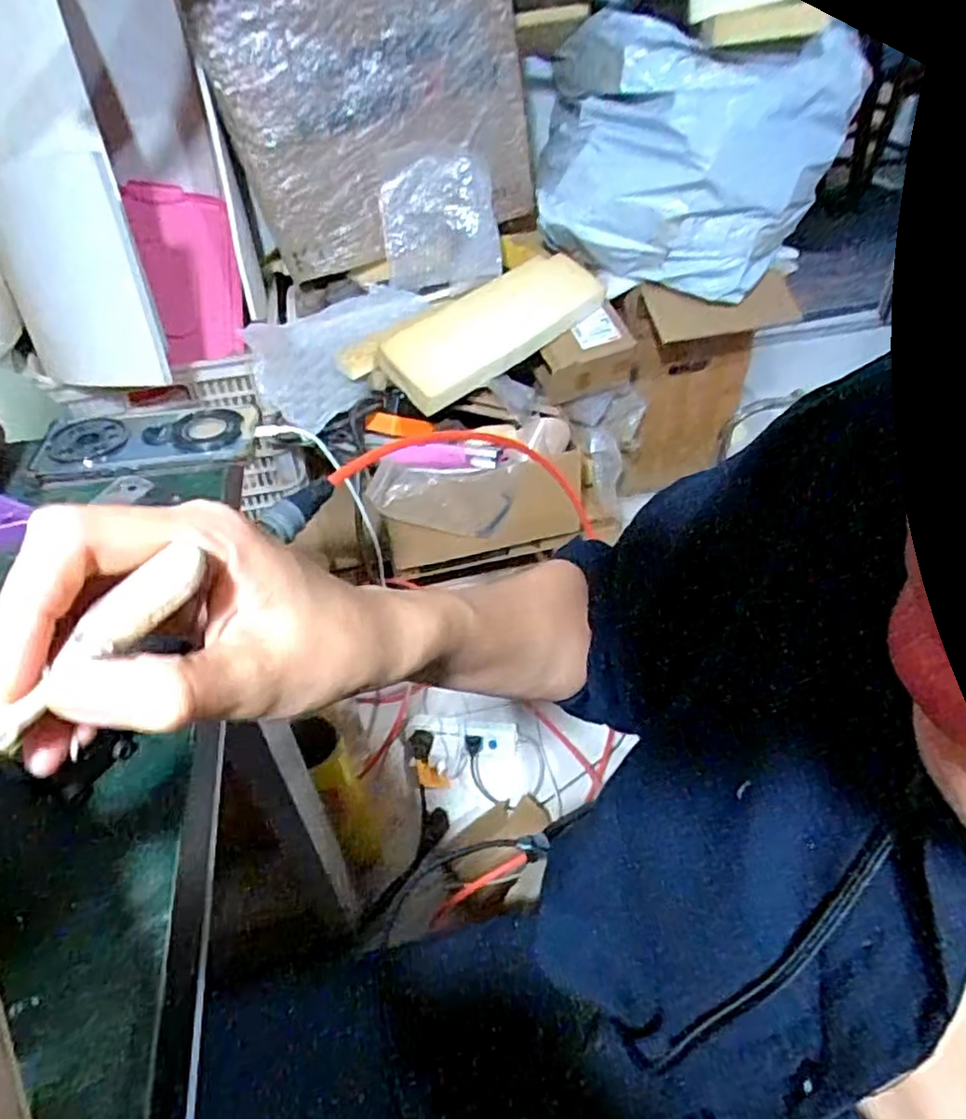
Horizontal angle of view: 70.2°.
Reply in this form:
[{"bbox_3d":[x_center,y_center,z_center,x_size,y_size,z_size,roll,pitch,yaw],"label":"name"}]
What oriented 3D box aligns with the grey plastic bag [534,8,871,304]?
[{"bbox_3d":[0.376,-0.758,1.293,0.529,0.406,0.314,4,43,8],"label":"grey plastic bag"}]

